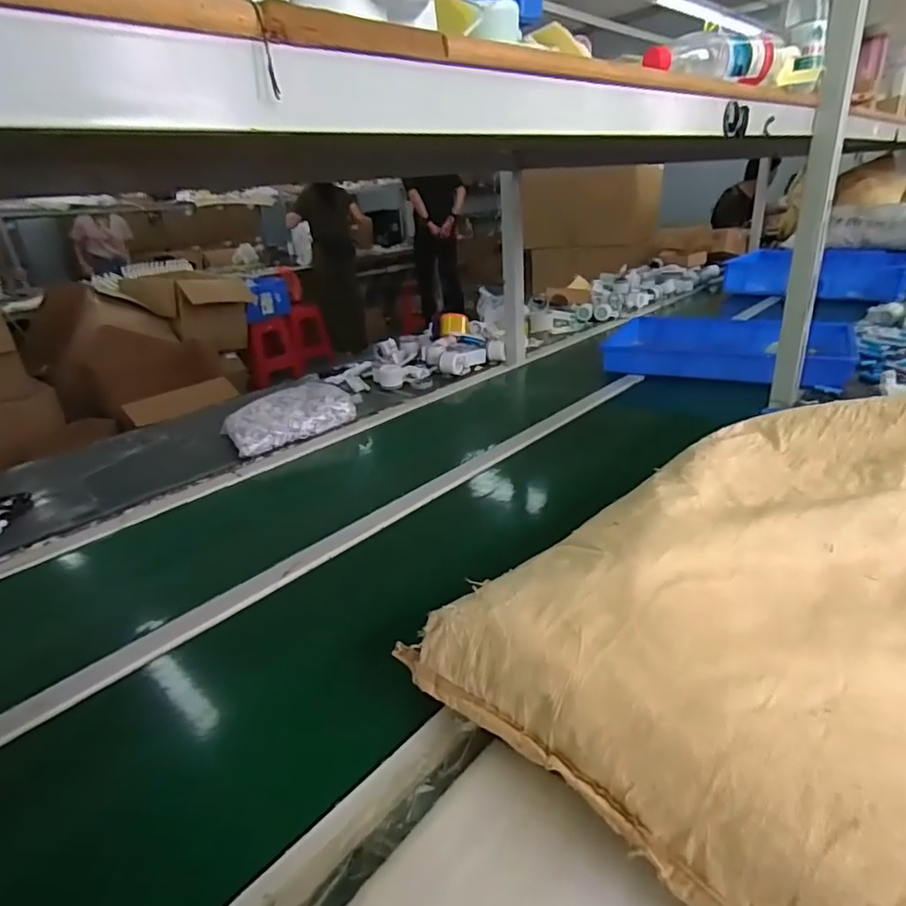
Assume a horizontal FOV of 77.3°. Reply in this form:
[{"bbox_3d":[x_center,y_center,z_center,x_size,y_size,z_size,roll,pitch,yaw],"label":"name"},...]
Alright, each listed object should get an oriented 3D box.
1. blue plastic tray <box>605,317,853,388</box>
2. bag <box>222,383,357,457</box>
[{"bbox_3d":[0.693,-0.283,1.467,0.578,0.076,0.495,9,28,27],"label":"blue plastic tray"},{"bbox_3d":[-0.359,-0.084,1.224,0.257,0.072,0.167,-20,29,-30],"label":"bag"}]

